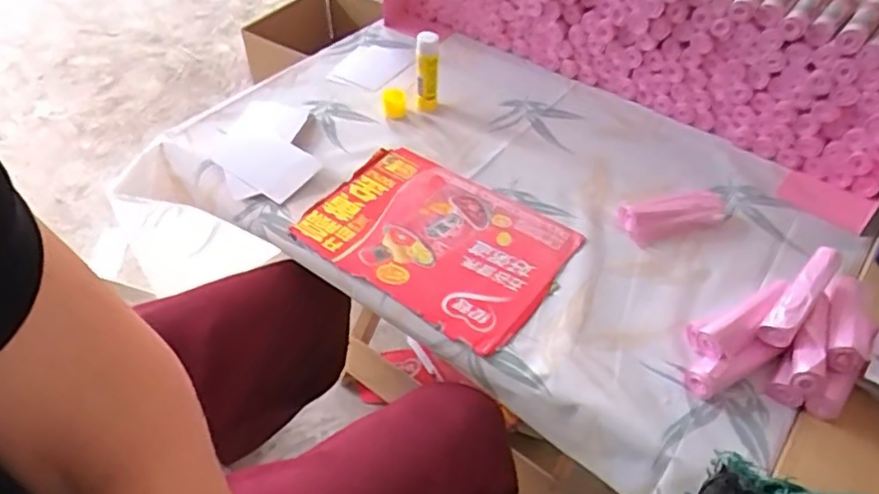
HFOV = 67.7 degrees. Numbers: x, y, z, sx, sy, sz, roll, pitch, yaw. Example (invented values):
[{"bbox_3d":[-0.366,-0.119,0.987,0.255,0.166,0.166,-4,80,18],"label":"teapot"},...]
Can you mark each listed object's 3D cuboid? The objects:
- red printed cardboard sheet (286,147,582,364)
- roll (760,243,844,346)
[{"bbox_3d":[-0.005,-0.014,0.734,0.279,0.017,0.199,29,57,23],"label":"red printed cardboard sheet"},{"bbox_3d":[0.345,0.046,0.625,0.027,0.035,0.130,34,53,27],"label":"roll"}]

